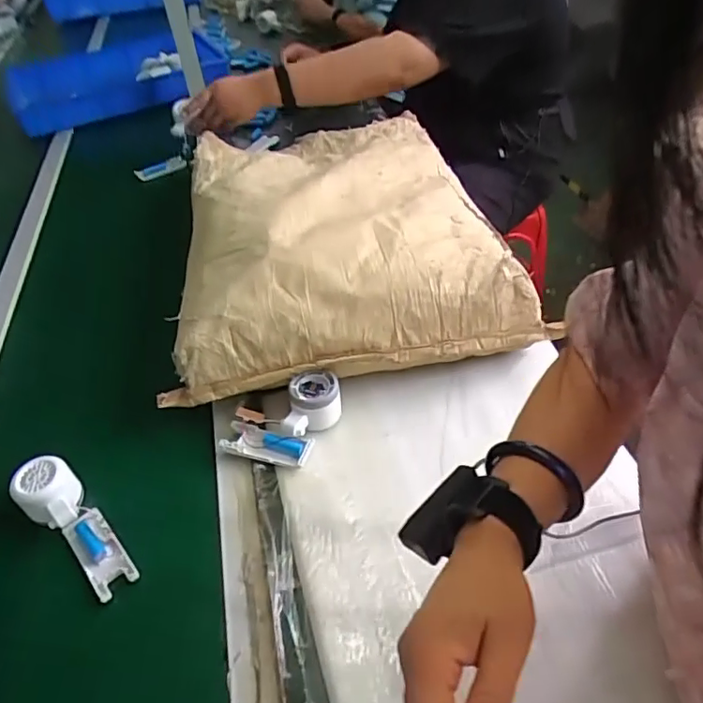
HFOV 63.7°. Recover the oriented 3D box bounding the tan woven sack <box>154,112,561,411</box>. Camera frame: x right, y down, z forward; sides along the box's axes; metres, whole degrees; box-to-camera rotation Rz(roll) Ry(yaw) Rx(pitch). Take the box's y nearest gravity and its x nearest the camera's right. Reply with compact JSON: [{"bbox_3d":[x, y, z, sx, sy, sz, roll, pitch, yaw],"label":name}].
[{"bbox_3d":[-0.041,-0.216,0.890,0.468,0.140,0.639,-11,45,-5],"label":"tan woven sack"}]

